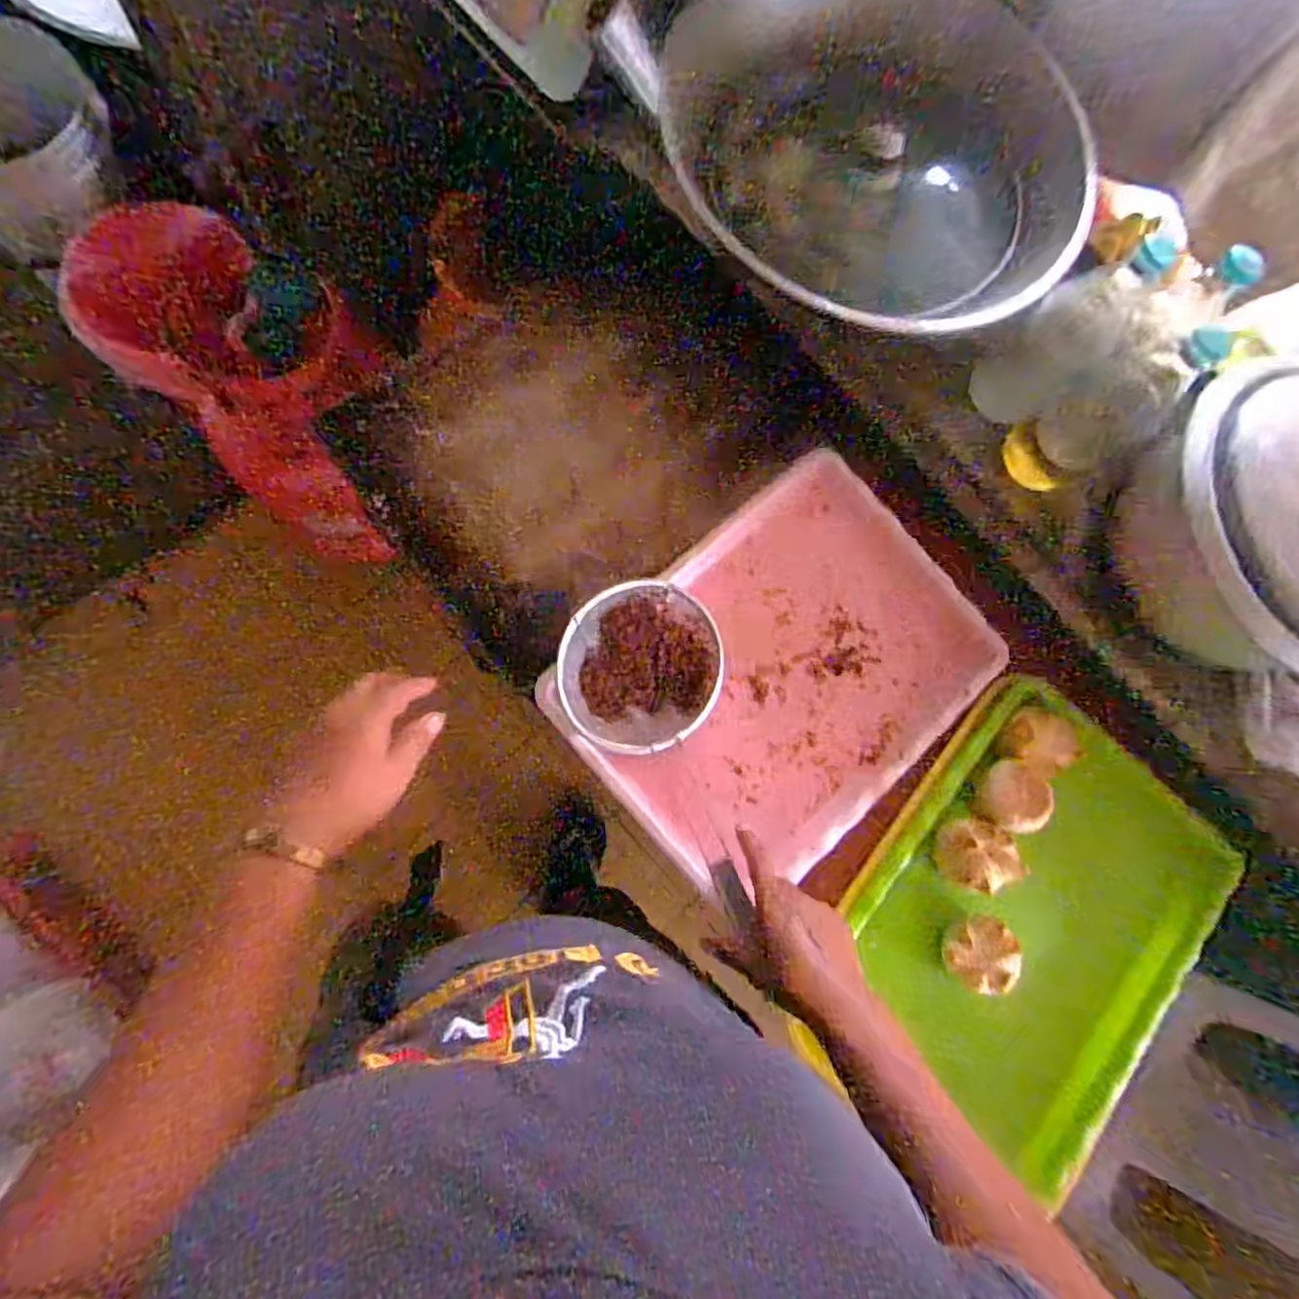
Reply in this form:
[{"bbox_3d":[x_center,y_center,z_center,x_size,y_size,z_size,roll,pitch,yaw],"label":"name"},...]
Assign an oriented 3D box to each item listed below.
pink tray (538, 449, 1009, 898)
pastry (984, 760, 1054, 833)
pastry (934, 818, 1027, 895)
[{"bbox_3d":[0.123,0.021,0.637,0.377,0.045,0.281,-42,89,-9],"label":"pink tray"},{"bbox_3d":[0.330,0.131,0.613,0.054,0.023,0.061,44,81,0],"label":"pastry"},{"bbox_3d":[0.287,0.179,0.594,0.066,0.026,0.055,18,82,-4],"label":"pastry"}]

